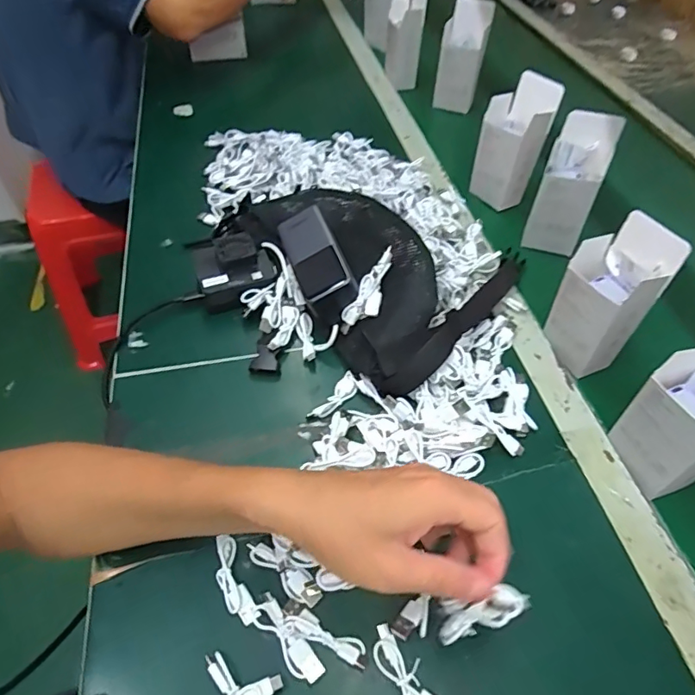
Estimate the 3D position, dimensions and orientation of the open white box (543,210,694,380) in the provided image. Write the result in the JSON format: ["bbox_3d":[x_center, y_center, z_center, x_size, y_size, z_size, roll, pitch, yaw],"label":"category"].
[{"bbox_3d":[0.246,-0.049,0.478,0.057,0.139,0.076,-15,52,-12],"label":"open white box"}]

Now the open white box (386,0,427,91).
[{"bbox_3d":[0.105,-0.546,0.895,0.069,0.151,0.053,0,51,-1],"label":"open white box"}]

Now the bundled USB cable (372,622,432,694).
[{"bbox_3d":[0.041,0.225,0.339,0.022,0.005,0.073,-30,57,-23],"label":"bundled USB cable"}]

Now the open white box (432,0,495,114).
[{"bbox_3d":[0.190,-0.483,0.838,0.070,0.152,0.047,16,52,13],"label":"open white box"}]

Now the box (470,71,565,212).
[{"bbox_3d":[0.214,-0.267,0.661,0.082,0.165,0.046,29,34,22],"label":"box"}]

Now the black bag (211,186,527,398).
[{"bbox_3d":[0.012,-0.112,0.571,0.321,0.056,0.250,33,58,24],"label":"black bag"}]

